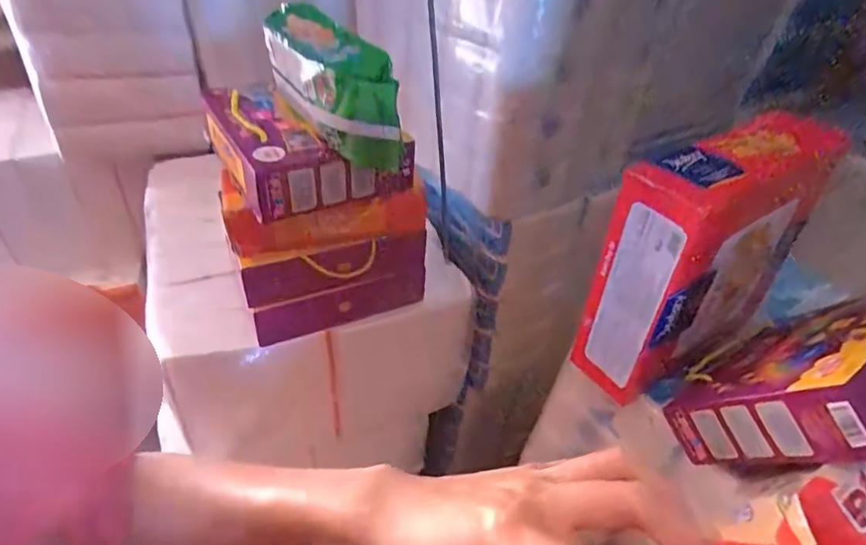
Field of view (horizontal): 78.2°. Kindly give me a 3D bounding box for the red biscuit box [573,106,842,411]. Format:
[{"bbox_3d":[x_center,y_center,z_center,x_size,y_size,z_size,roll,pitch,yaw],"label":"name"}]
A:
[{"bbox_3d":[0.288,-0.014,0.575,0.215,0.251,0.075,-19,43,-26],"label":"red biscuit box"}]

